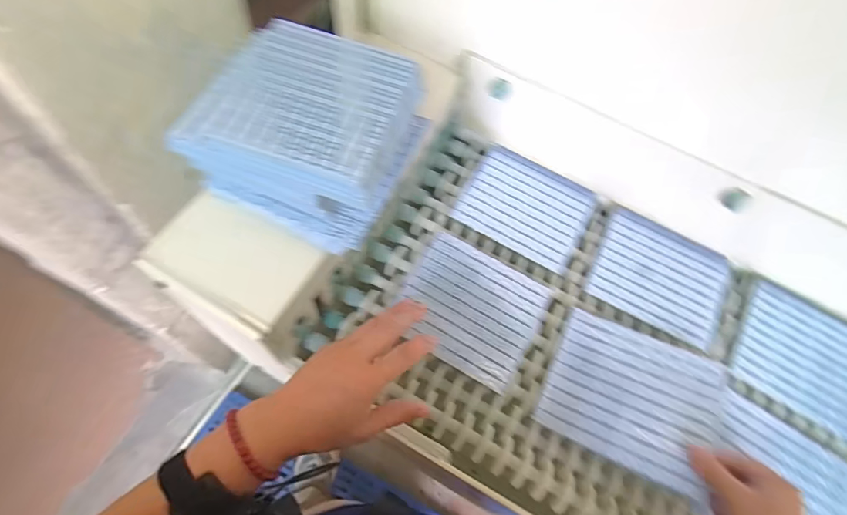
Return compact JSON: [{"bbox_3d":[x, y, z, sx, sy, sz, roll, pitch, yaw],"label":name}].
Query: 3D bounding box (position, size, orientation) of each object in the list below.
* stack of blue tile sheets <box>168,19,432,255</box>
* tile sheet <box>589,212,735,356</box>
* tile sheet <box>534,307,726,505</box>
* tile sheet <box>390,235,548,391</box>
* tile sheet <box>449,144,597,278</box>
[{"bbox_3d":[-0.101,-0.127,0.436,0.187,0.089,0.182,26,62,6],"label":"stack of blue tile sheets"},{"bbox_3d":[0.307,0.025,0.581,0.166,0.008,0.139,26,67,9],"label":"tile sheet"},{"bbox_3d":[0.235,0.152,0.500,0.181,0.016,0.152,23,62,17],"label":"tile sheet"},{"bbox_3d":[0.056,0.058,0.539,0.162,0.013,0.145,31,67,11],"label":"tile sheet"},{"bbox_3d":[0.141,-0.073,0.612,0.166,0.004,0.140,30,62,8],"label":"tile sheet"}]

